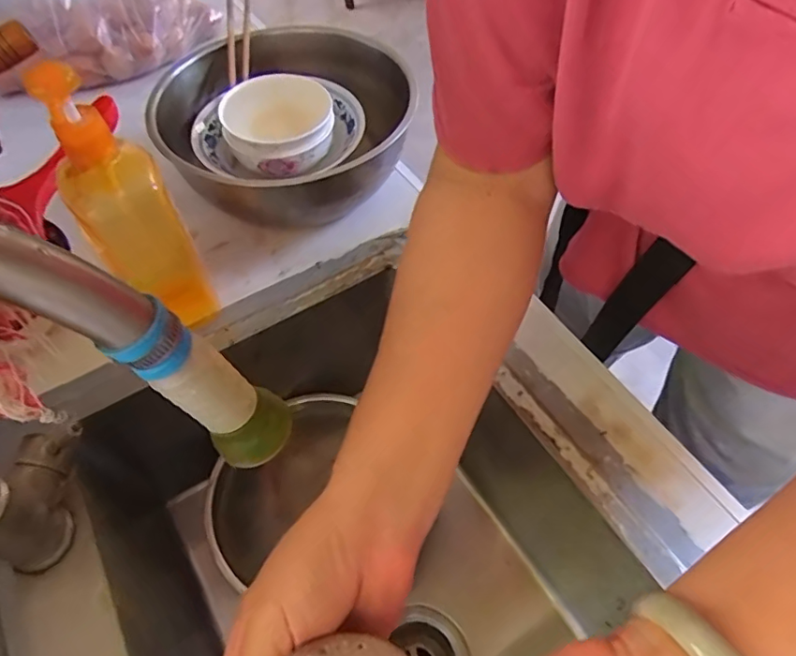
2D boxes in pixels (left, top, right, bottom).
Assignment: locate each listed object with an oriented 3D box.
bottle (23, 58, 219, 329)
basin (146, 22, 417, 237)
[{"bbox_3d":[-0.219,-0.089,0.449,0.067,0.254,0.054,-29,60,-17],"label":"bottle"},{"bbox_3d":[-0.126,-0.219,0.622,0.258,0.109,0.250,-1,56,1],"label":"basin"}]

